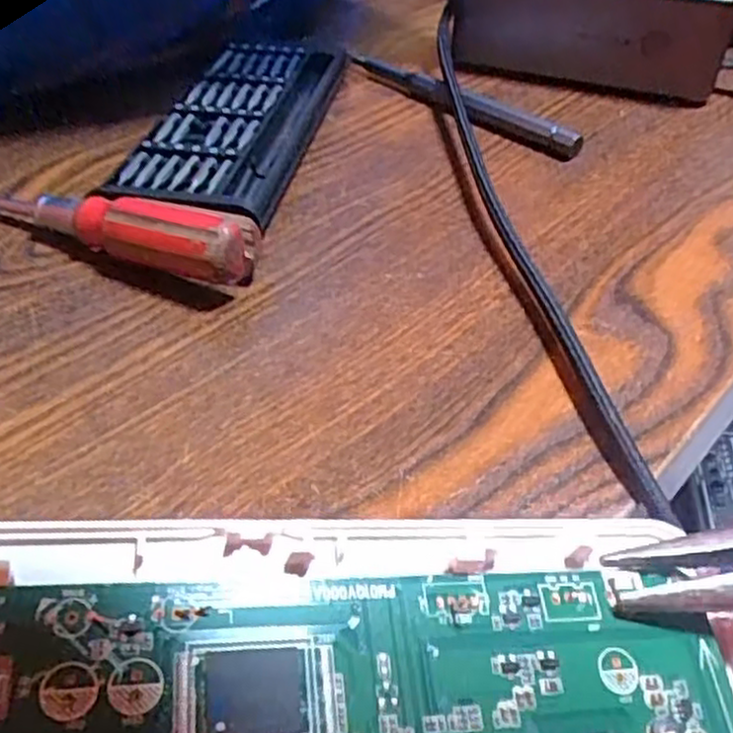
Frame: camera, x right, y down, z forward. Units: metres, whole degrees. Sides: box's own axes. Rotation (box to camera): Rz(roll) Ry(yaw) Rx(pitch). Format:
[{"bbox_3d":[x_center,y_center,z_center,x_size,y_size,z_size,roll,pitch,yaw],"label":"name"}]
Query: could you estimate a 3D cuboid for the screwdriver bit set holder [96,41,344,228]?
[{"bbox_3d":[-0.053,-0.103,0.318,0.063,0.017,0.151,7,44,8],"label":"screwdriver bit set holder"}]

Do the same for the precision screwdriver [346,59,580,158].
[{"bbox_3d":[0.043,-0.124,0.347,0.128,0.009,0.013,34,53,31],"label":"precision screwdriver"}]

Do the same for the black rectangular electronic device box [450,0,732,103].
[{"bbox_3d":[0.113,-0.174,0.373,0.129,0.055,0.062,14,45,14],"label":"black rectangular electronic device box"}]

